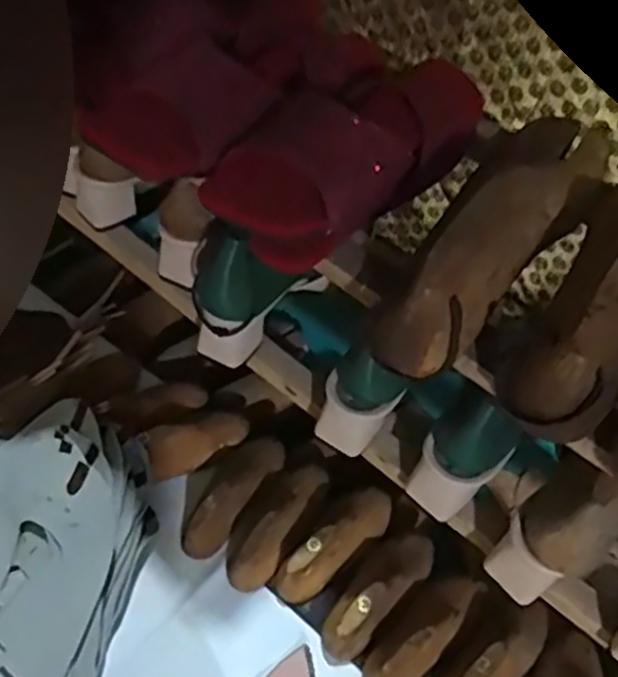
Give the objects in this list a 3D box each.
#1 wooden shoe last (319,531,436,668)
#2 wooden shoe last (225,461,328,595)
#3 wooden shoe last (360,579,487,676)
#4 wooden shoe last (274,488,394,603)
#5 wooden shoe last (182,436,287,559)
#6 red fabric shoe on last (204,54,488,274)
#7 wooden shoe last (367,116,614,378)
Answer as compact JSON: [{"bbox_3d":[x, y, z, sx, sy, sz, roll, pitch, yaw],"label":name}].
[{"bbox_3d":[0.059,0.217,0.625,0.049,0.053,0.137,39,58,23],"label":"wooden shoe last"},{"bbox_3d":[-0.031,0.164,0.658,0.050,0.053,0.140,26,54,15],"label":"wooden shoe last"},{"bbox_3d":[0.099,0.245,0.609,0.134,0.053,0.048,-36,63,-28],"label":"wooden shoe last"},{"bbox_3d":[0.025,0.180,0.648,0.137,0.055,0.045,-36,63,-28],"label":"wooden shoe last"},{"bbox_3d":[-0.073,0.141,0.672,0.044,0.049,0.139,29,55,17],"label":"wooden shoe last"},{"bbox_3d":[0.039,-0.131,0.491,0.245,0.076,0.080,-36,63,-28],"label":"red fabric shoe on last"},{"bbox_3d":[0.133,-0.086,0.463,0.080,0.080,0.256,29,55,17],"label":"wooden shoe last"}]

